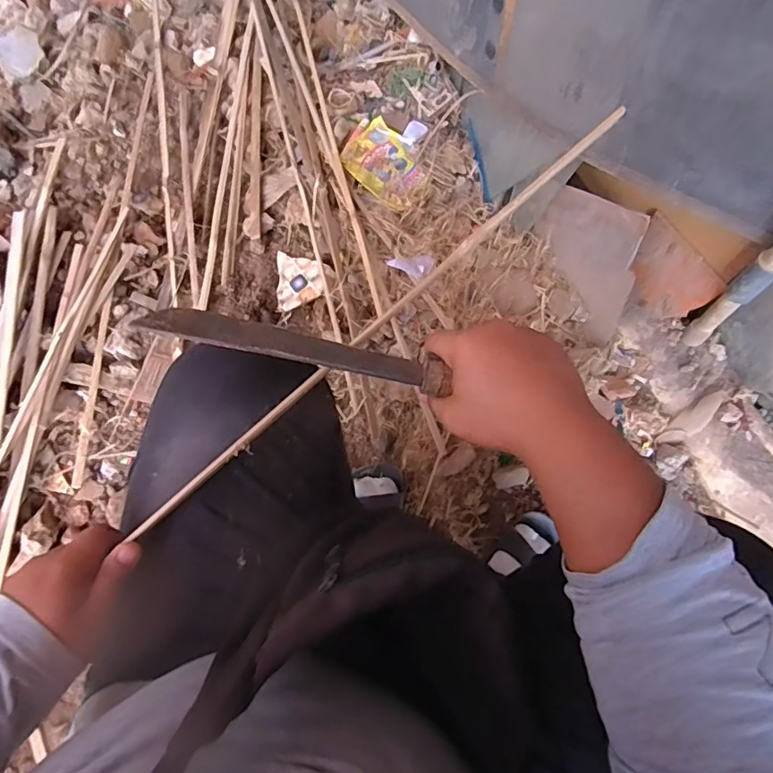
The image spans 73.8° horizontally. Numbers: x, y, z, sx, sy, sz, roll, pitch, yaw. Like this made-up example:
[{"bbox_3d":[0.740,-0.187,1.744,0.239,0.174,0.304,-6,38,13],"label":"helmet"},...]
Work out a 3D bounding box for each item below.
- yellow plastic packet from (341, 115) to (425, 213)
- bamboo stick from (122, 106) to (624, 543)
[{"bbox_3d":[0.002,-0.397,0.922,0.170,0.018,0.121,41,77,13],"label":"yellow plastic packet"},{"bbox_3d":[-0.001,-0.055,0.419,0.521,0.010,0.012,-41,75,-4],"label":"bamboo stick"}]

